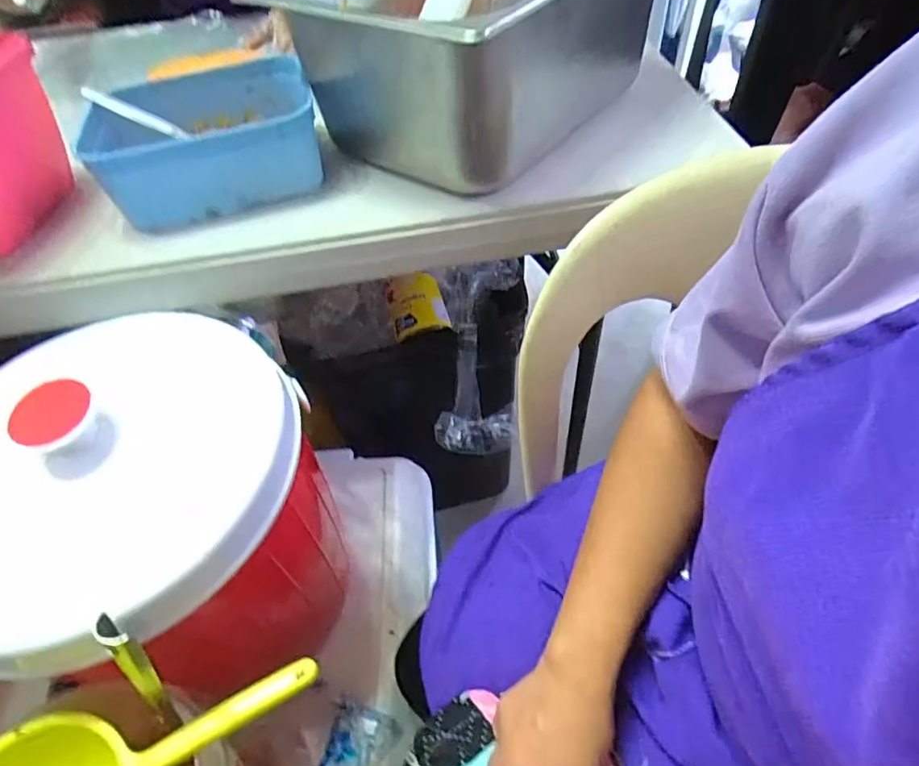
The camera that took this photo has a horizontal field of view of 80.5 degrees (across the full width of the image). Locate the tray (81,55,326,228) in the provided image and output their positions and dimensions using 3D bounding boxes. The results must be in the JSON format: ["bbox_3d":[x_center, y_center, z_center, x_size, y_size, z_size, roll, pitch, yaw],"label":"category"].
[{"bbox_3d":[-0.230,-0.230,0.499,0.181,0.065,0.183,-17,52,-8],"label":"tray"}]

